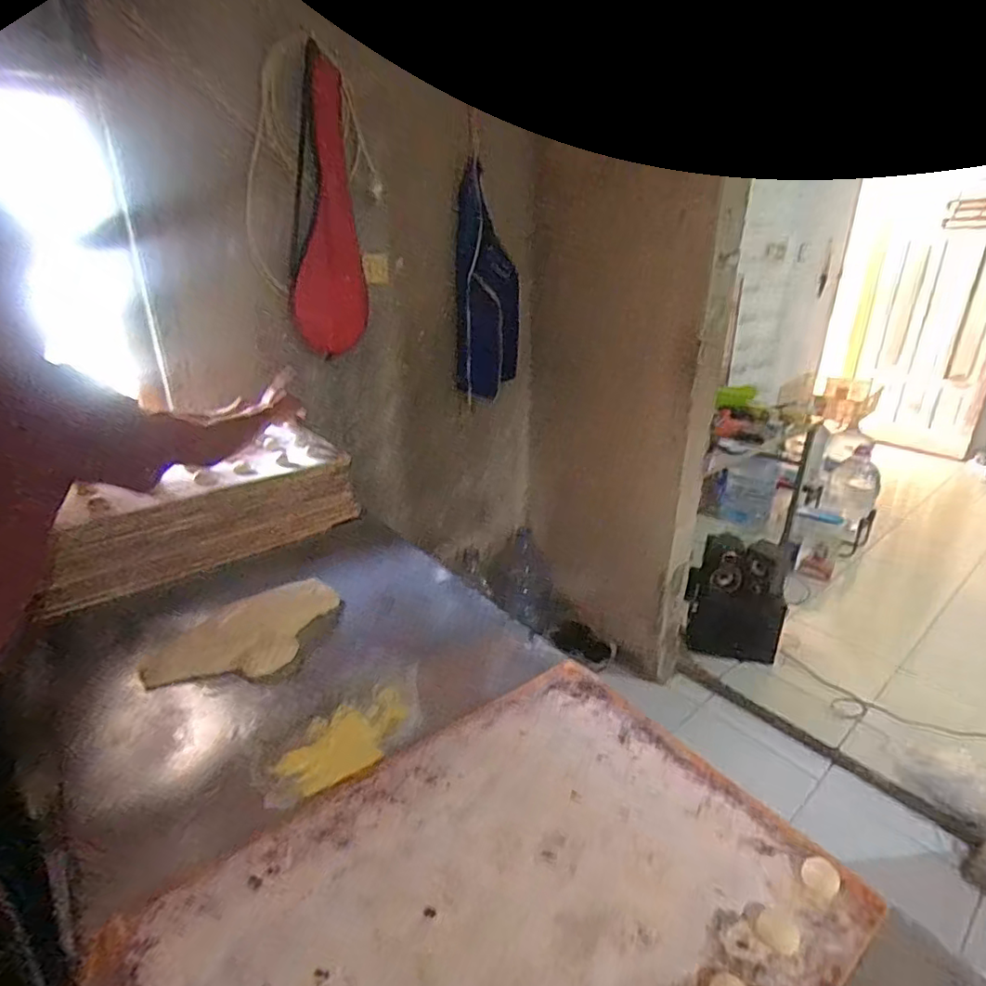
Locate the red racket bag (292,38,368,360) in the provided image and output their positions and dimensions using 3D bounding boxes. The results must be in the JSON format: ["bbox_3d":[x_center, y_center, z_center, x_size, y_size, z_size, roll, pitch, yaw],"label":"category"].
[{"bbox_3d":[-0.427,-0.765,1.599,0.219,0.746,0.049,-8,25,-40],"label":"red racket bag"}]

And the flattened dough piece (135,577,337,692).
[{"bbox_3d":[-0.392,0.227,0.927,0.178,0.019,0.302,22,32,40],"label":"flattened dough piece"}]

